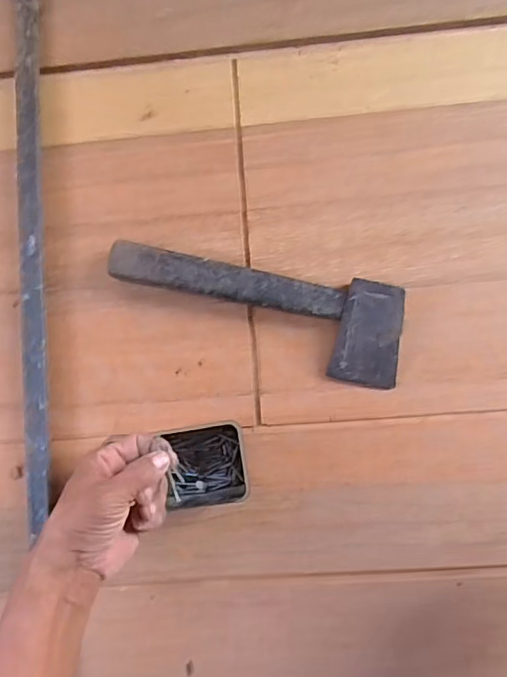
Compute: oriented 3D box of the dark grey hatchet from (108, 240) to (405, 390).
[{"bbox_3d":[0.002,-0.039,0.566,0.331,0.034,0.105,16,85,5],"label":"dark grey hatchet"}]

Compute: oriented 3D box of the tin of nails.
[{"bbox_3d":[-0.048,0.130,0.543,0.085,0.054,0.077,-8,83,3],"label":"tin of nails"}]

